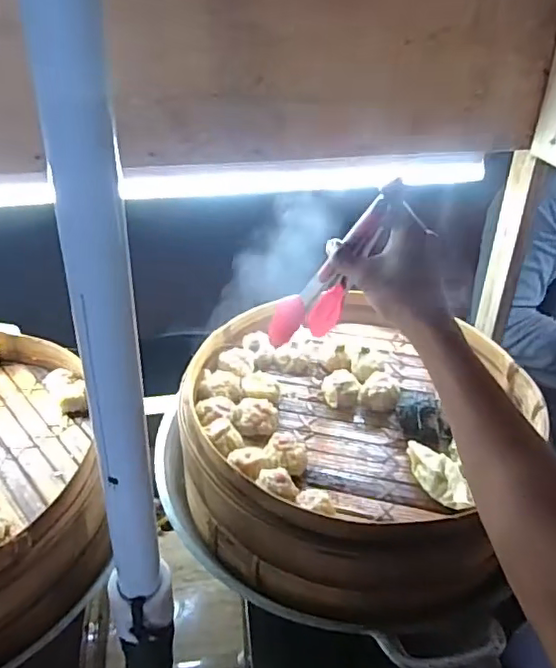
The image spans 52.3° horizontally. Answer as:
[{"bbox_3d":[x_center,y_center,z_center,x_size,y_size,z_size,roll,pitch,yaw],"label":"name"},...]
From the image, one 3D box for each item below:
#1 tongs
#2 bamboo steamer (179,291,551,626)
[{"bbox_3d":[0.050,-0.058,0.593,0.075,0.251,0.041,-11,67,-19],"label":"tongs"},{"bbox_3d":[0.069,0.110,0.632,0.361,0.103,0.340,2,35,-1],"label":"bamboo steamer"}]

